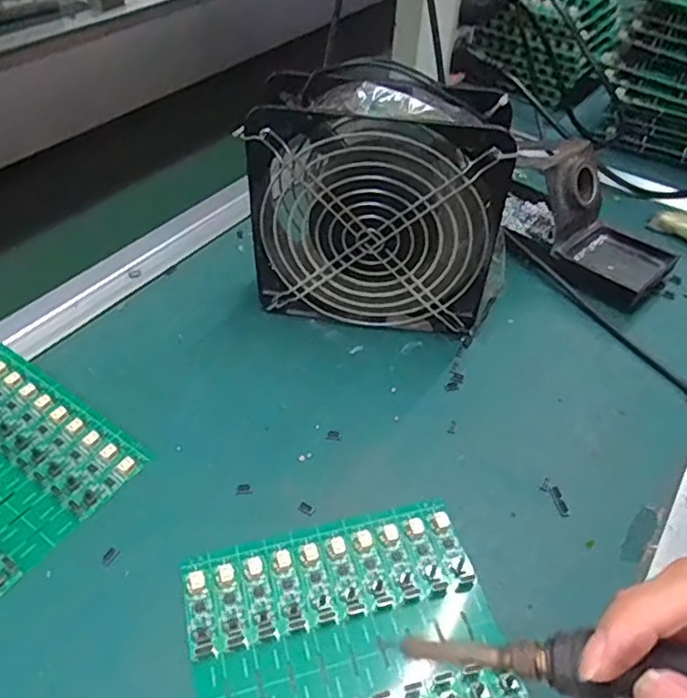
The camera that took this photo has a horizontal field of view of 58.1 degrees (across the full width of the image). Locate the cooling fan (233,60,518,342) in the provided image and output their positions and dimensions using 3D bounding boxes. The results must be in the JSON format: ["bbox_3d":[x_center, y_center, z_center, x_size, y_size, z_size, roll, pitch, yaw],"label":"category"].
[{"bbox_3d":[0.024,-0.088,0.394,0.153,0.156,0.058,10,47,6],"label":"cooling fan"}]

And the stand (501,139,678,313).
[{"bbox_3d":[0.176,-0.107,0.475,0.157,0.075,0.077,35,54,27],"label":"stand"}]

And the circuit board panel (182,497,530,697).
[{"bbox_3d":[0.005,0.139,0.278,0.139,0.005,0.133,-10,48,-12],"label":"circuit board panel"}]

